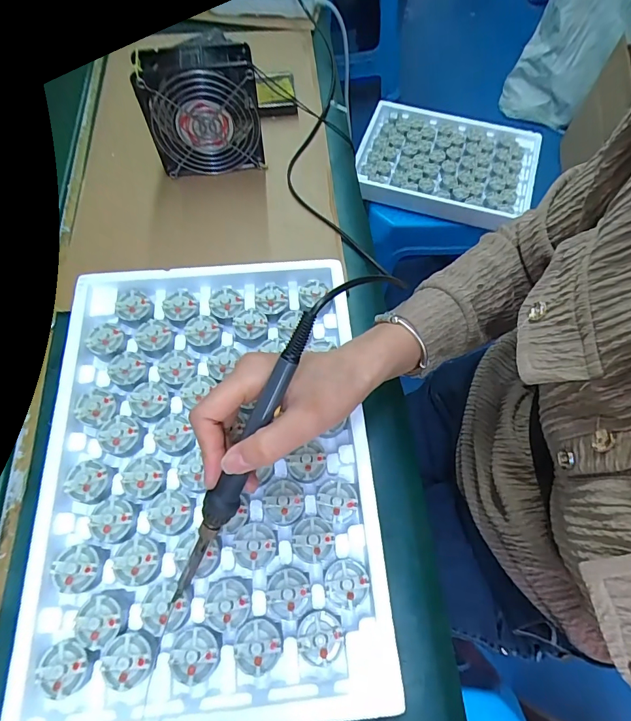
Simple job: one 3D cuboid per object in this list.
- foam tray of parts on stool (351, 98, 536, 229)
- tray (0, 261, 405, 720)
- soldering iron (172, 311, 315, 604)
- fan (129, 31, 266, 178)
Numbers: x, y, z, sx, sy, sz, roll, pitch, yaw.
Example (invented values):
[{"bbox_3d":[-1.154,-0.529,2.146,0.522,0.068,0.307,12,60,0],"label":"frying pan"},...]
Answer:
[{"bbox_3d":[0.266,-0.405,0.829,0.343,0.043,0.251,11,66,5],"label":"foam tray of parts on stool"},{"bbox_3d":[-0.084,0.078,0.333,0.251,0.044,0.342,-4,65,-2],"label":"tray"},{"bbox_3d":[-0.048,0.068,0.258,0.019,0.015,0.212,26,98,8],"label":"soldering iron"},{"bbox_3d":[-0.122,-0.271,0.442,0.117,0.124,0.045,-12,66,-5],"label":"fan"}]

